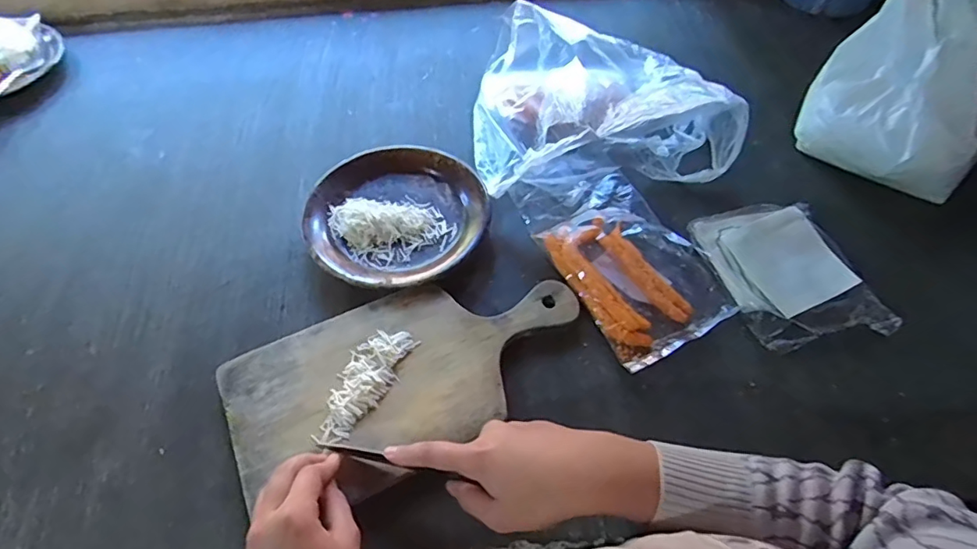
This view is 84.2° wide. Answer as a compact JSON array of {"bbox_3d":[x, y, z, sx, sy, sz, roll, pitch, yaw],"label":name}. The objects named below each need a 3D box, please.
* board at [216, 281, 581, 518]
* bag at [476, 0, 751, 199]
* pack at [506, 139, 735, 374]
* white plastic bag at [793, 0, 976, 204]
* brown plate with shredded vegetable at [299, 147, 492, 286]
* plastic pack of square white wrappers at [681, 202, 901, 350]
[{"bbox_3d":[-0.061,0.084,0.468,0.307,0.011,0.155,-22,58,-15],"label":"board"},{"bbox_3d":[0.121,-0.207,0.631,0.273,0.084,0.232,-8,56,-6],"label":"bag"},{"bbox_3d":[0.126,-0.033,0.552,0.135,0.031,0.246,-24,59,-16],"label":"pack"},{"bbox_3d":[0.451,-0.202,0.565,0.096,0.190,0.175,-37,63,-22],"label":"white plastic bag"},{"bbox_3d":[-0.095,-0.061,0.569,0.185,0.028,0.179,0,55,0],"label":"brown plate with shredded vegetable"},{"bbox_3d":[0.295,-0.005,0.535,0.134,0.018,0.157,-14,56,-9],"label":"plastic pack of square white wrappers"}]

